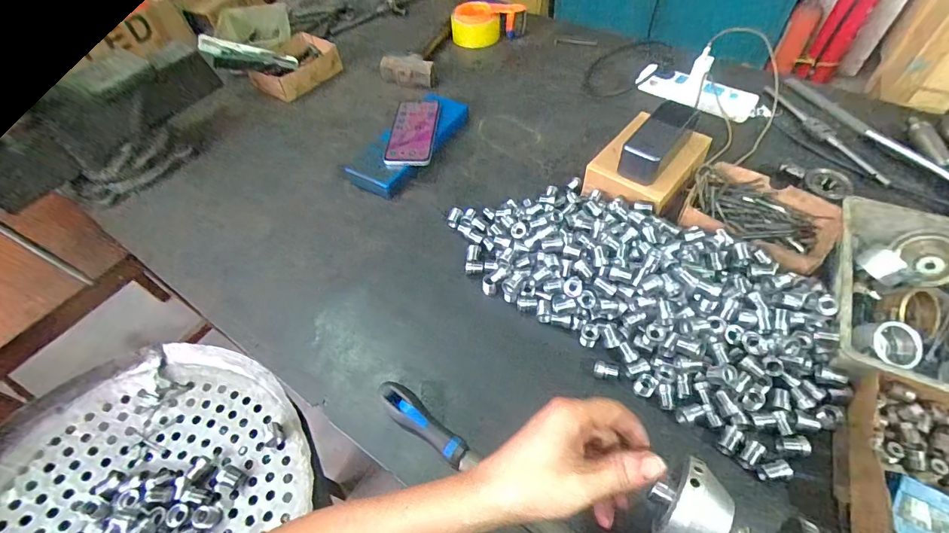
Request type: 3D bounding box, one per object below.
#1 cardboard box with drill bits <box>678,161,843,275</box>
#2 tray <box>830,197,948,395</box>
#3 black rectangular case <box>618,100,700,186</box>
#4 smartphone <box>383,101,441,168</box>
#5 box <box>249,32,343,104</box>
[{"bbox_3d":[0.383,-0.065,0.574,0.184,0.047,0.140,29,60,22],"label":"cardboard box with drill bits"},{"bbox_3d":[0.495,0.035,0.467,0.170,0.049,0.246,23,58,19],"label":"tray"},{"bbox_3d":[0.259,-0.174,0.600,0.059,0.048,0.142,32,60,25],"label":"black rectangular case"},{"bbox_3d":[-0.105,-0.232,0.730,0.079,0.010,0.155,2,58,9],"label":"smartphone"},{"bbox_3d":[-0.378,-0.423,0.895,0.107,0.054,0.179,25,58,20],"label":"box"}]

